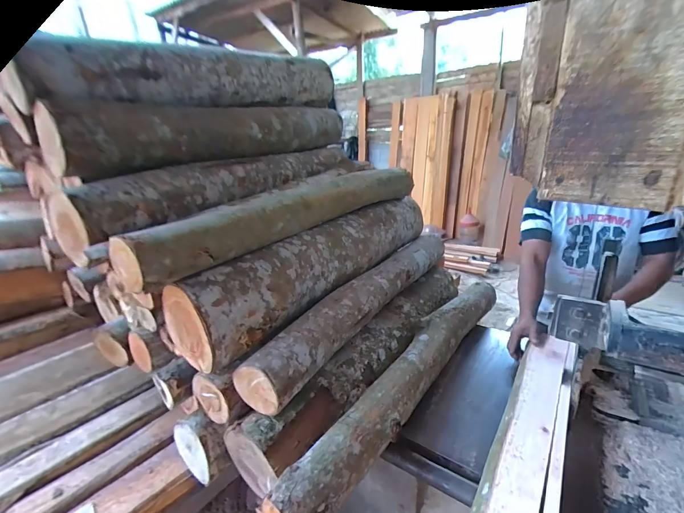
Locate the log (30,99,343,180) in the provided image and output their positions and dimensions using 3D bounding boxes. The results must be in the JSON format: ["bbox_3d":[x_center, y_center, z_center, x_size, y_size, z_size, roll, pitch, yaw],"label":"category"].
[{"bbox_3d":[-0.342,-0.423,1.157,0.159,0.153,1.090,9,22,30],"label":"log"}]

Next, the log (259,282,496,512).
[{"bbox_3d":[0.239,0.308,0.997,0.123,0.097,1.122,12,24,37],"label":"log"}]

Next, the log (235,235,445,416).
[{"bbox_3d":[0.121,0.133,1.143,0.113,0.134,1.061,11,24,35],"label":"log"}]

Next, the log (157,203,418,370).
[{"bbox_3d":[-0.036,-0.001,1.169,0.178,0.222,1.068,11,24,35],"label":"log"}]

